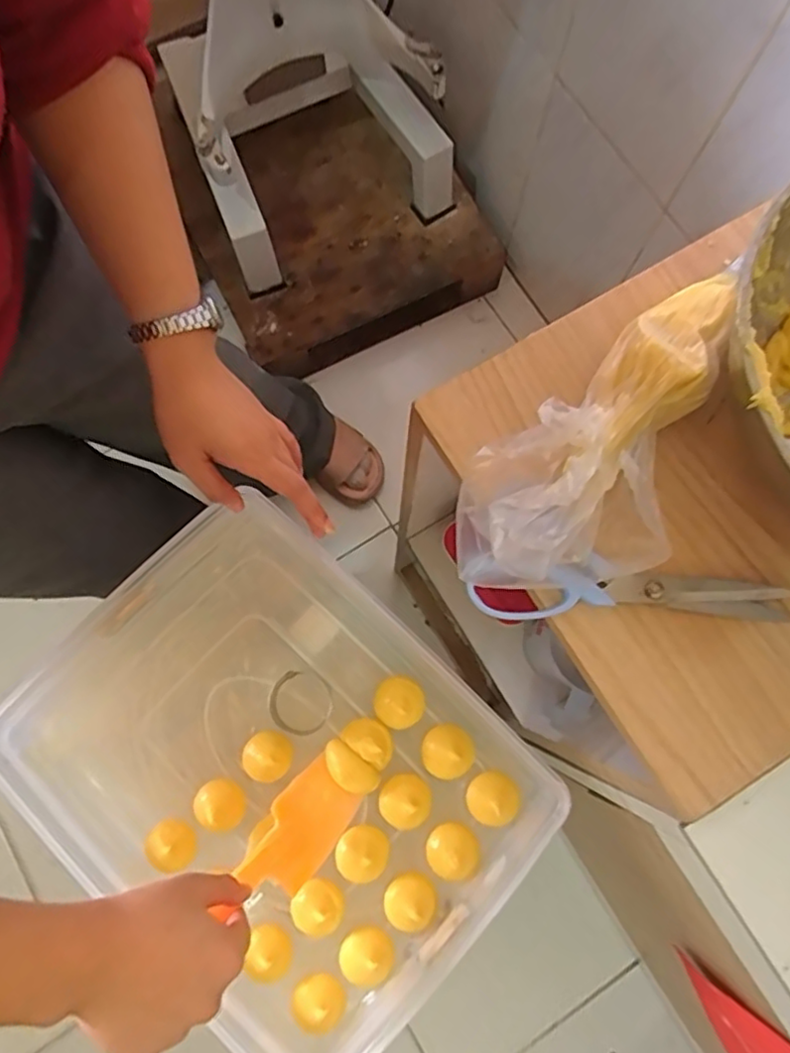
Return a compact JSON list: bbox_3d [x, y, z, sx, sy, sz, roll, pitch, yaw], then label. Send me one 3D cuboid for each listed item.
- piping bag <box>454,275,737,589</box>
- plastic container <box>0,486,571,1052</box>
[{"bbox_3d":[0.139,-0.047,0.369,0.250,0.055,0.108,-41,81,-9],"label":"piping bag"},{"bbox_3d":[-0.094,0.181,0.491,0.378,0.067,0.284,42,80,8],"label":"plastic container"}]

